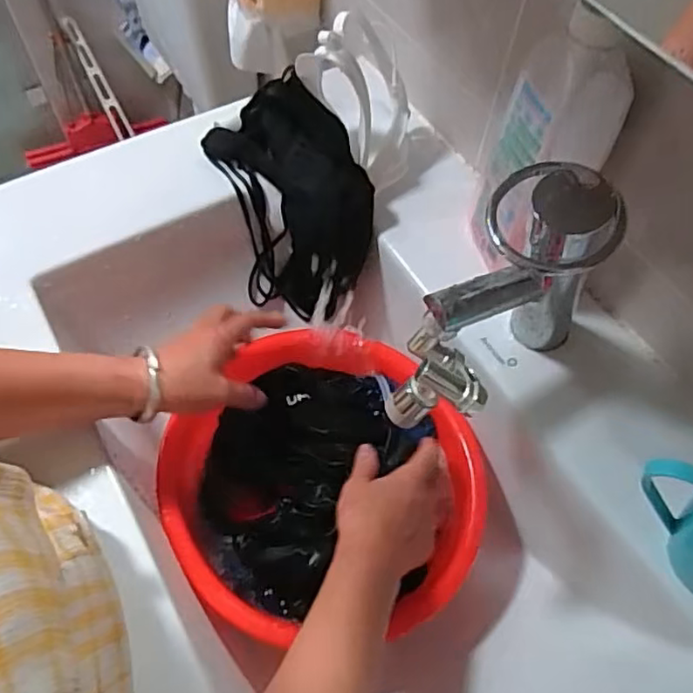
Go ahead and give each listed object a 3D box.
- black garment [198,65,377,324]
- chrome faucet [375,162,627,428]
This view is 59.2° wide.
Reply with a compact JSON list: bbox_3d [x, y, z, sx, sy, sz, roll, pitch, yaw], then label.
[{"bbox_3d":[-0.046,-0.145,0.612,0.162,0.233,0.054,-8,11,31],"label":"black garment"},{"bbox_3d":[0.097,-0.012,0.426,0.079,0.177,0.187,37,64,18],"label":"chrome faucet"}]

